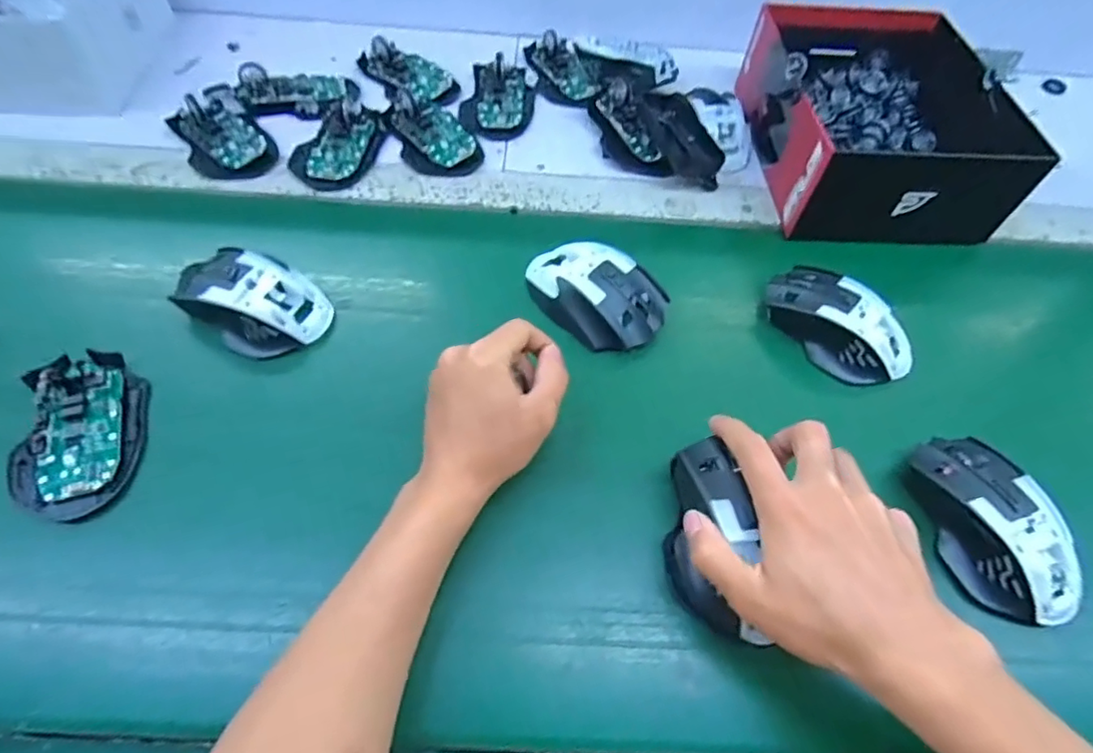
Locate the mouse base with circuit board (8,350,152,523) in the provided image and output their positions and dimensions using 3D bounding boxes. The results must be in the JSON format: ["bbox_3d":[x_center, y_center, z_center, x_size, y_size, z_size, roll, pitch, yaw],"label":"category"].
[{"bbox_3d":[-0.300,0.035,0.367,0.070,0.020,0.113,-9,58,-11],"label":"mouse base with circuit board"}]

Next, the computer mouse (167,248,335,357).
[{"bbox_3d":[-0.219,-0.057,0.422,0.111,0.040,0.066,25,58,10],"label":"computer mouse"}]

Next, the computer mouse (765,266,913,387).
[{"bbox_3d":[0.223,-0.042,0.438,0.059,0.037,0.113,-35,66,-25],"label":"computer mouse"}]

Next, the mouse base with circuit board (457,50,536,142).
[{"bbox_3d":[-0.049,-0.286,0.579,0.072,0.023,0.110,2,57,-5],"label":"mouse base with circuit board"}]

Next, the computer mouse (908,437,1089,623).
[{"bbox_3d":[0.277,0.090,0.352,0.061,0.036,0.113,-9,58,-11],"label":"computer mouse"}]

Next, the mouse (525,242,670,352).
[{"bbox_3d":[0.036,-0.065,0.442,0.113,0.037,0.067,34,60,16],"label":"mouse"}]

